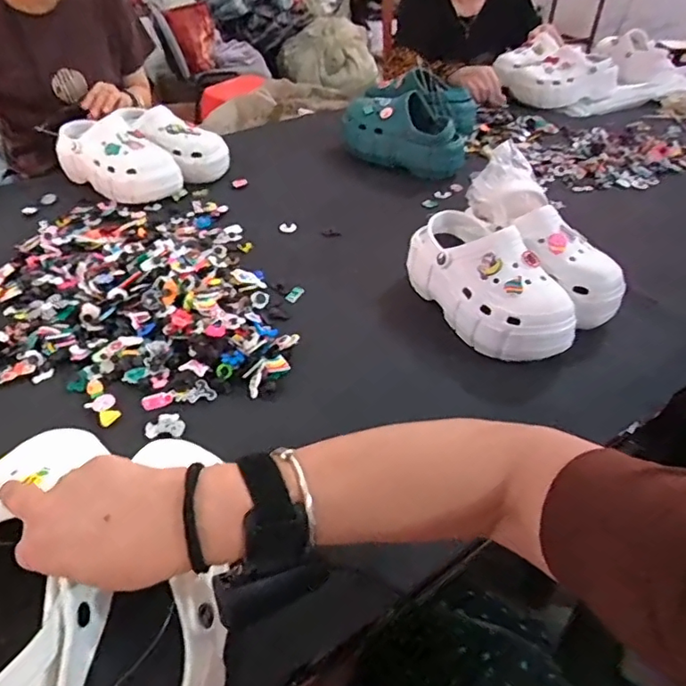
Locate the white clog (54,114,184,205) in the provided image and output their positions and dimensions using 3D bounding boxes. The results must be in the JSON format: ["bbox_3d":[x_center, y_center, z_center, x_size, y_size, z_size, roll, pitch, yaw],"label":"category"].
[{"bbox_3d":[-0.401,-0.329,0.972,0.224,0.103,0.111,29,49,28],"label":"white clog"}]

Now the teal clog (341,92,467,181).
[{"bbox_3d":[0.121,-0.424,1.094,0.261,0.135,0.093,29,48,27],"label":"teal clog"}]

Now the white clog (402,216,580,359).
[{"bbox_3d":[0.181,-0.081,0.700,0.102,0.100,0.247,-20,46,-22],"label":"white clog"}]

